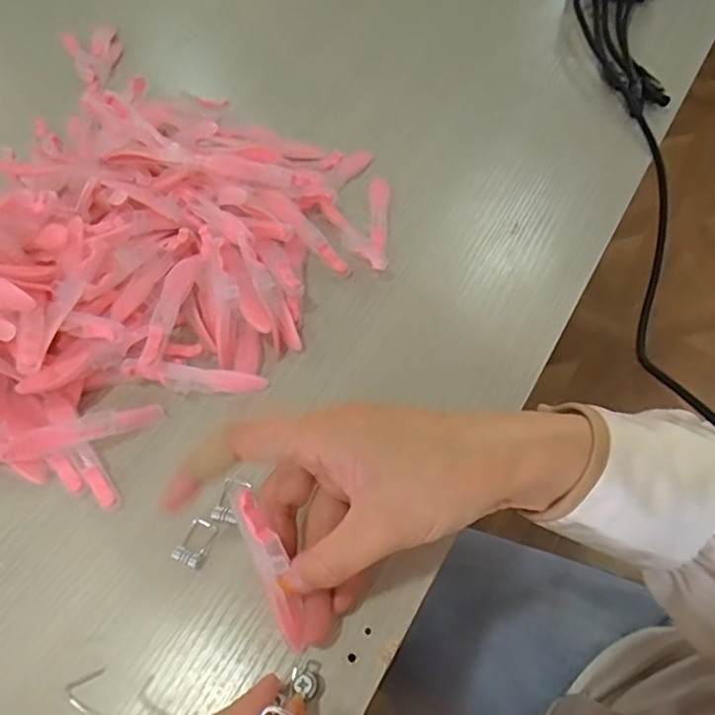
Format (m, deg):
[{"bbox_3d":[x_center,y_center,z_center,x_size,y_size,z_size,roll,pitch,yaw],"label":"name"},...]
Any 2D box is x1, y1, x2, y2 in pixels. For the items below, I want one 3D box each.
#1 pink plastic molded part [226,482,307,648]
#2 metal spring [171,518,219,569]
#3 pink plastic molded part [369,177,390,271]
[{"bbox_3d":[-0.037,0.089,0.257,0.013,0.009,0.076,-22,98,-12],"label":"pink plastic molded part"},{"bbox_3d":[-0.081,0.093,0.297,0.014,0.007,0.023,20,62,11],"label":"metal spring"},{"bbox_3d":[0.016,-0.090,0.398,0.013,0.011,0.083,1,60,0],"label":"pink plastic molded part"}]

